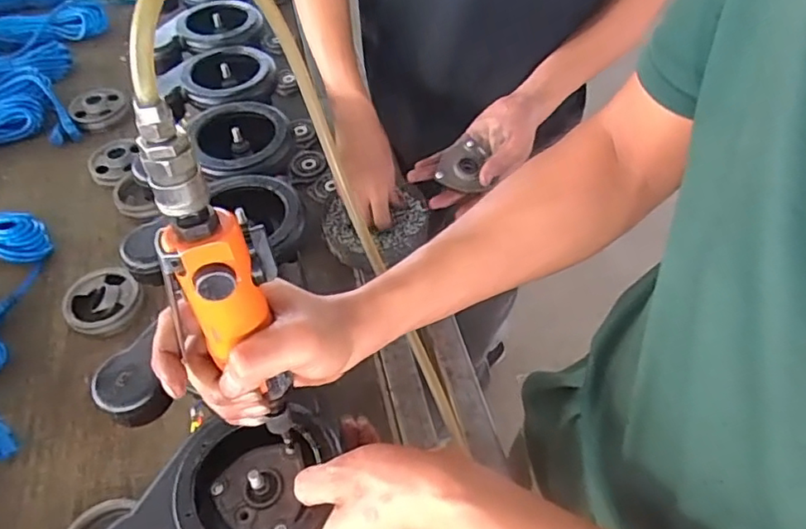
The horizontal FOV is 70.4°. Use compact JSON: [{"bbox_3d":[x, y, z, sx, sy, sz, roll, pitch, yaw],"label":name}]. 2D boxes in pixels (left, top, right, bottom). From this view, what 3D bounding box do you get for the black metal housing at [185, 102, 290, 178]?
[{"bbox_3d":[-0.178,-0.131,0.637,0.107,0.041,0.124,-18,55,-9],"label":"black metal housing"}]

